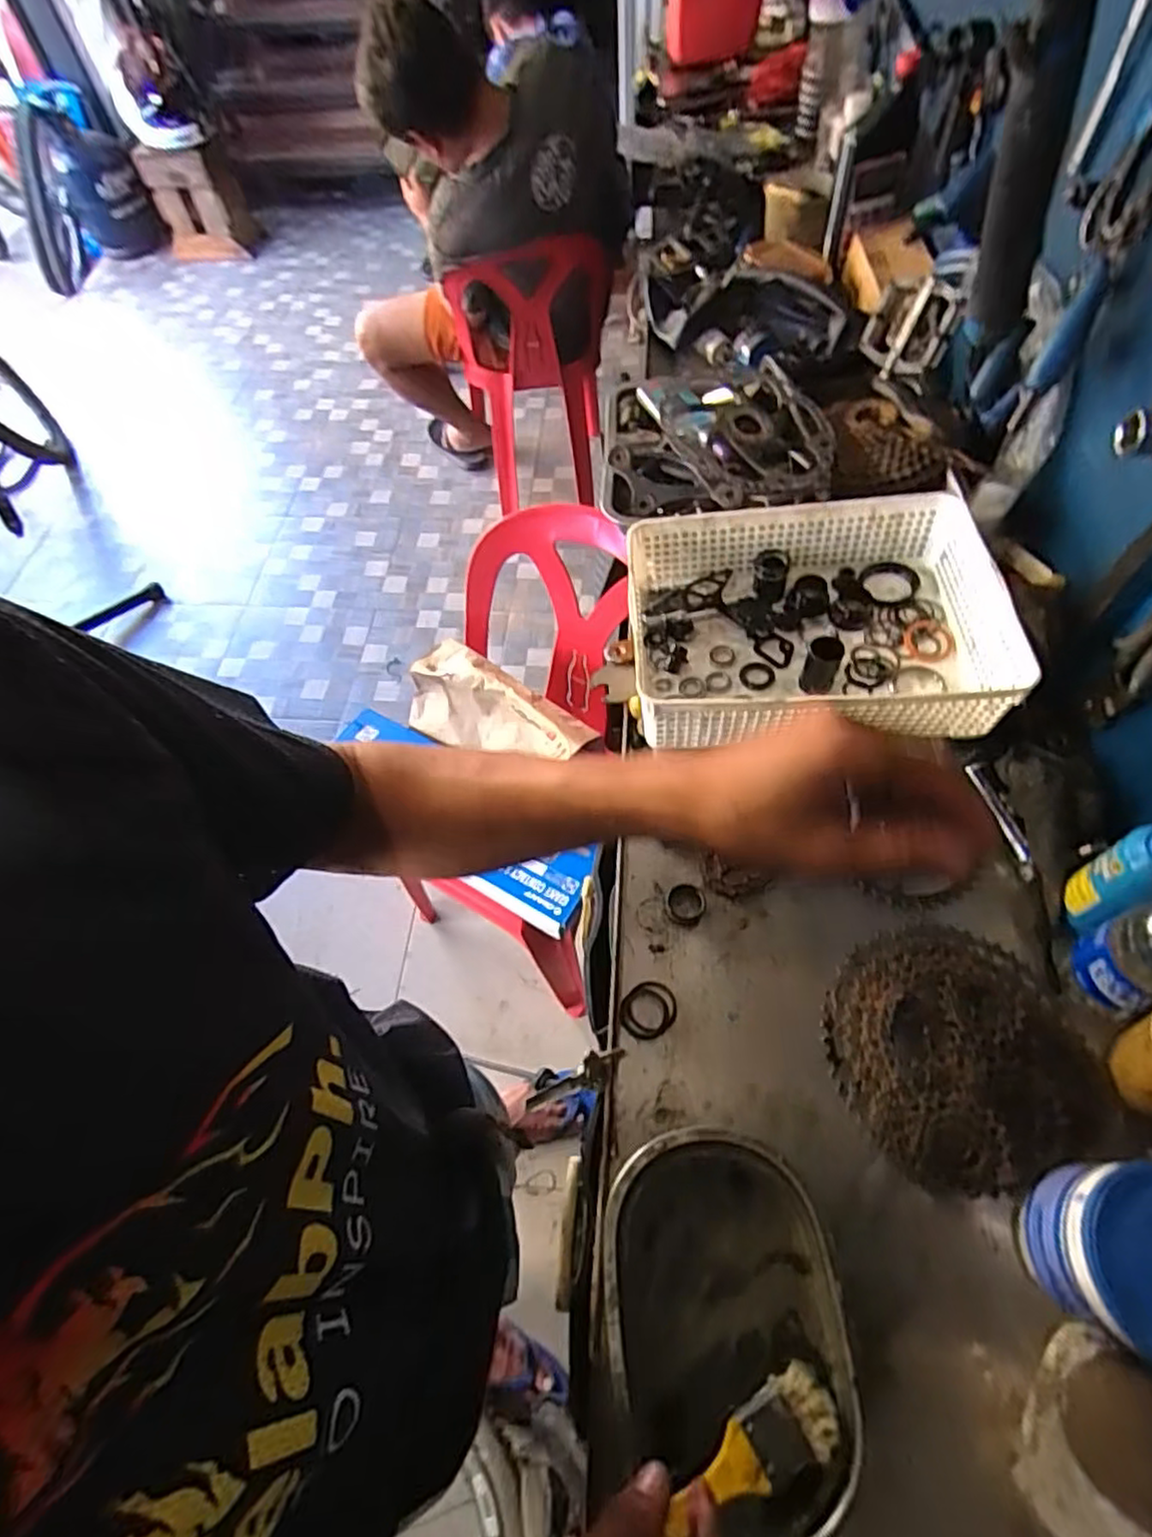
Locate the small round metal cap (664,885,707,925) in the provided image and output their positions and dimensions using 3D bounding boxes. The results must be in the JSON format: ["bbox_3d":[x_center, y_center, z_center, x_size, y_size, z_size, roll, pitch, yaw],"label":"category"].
[{"bbox_3d":[0.097,0.121,0.608,0.036,0.012,0.033,-2,59,3],"label":"small round metal cap"}]

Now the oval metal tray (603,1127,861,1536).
[{"bbox_3d":[0.097,0.364,0.454,0.150,0.026,0.212,-7,59,0],"label":"oval metal tray"}]

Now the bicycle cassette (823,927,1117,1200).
[{"bbox_3d":[0.294,0.216,0.530,0.181,0.032,0.183,-2,59,3],"label":"bicycle cassette"}]

